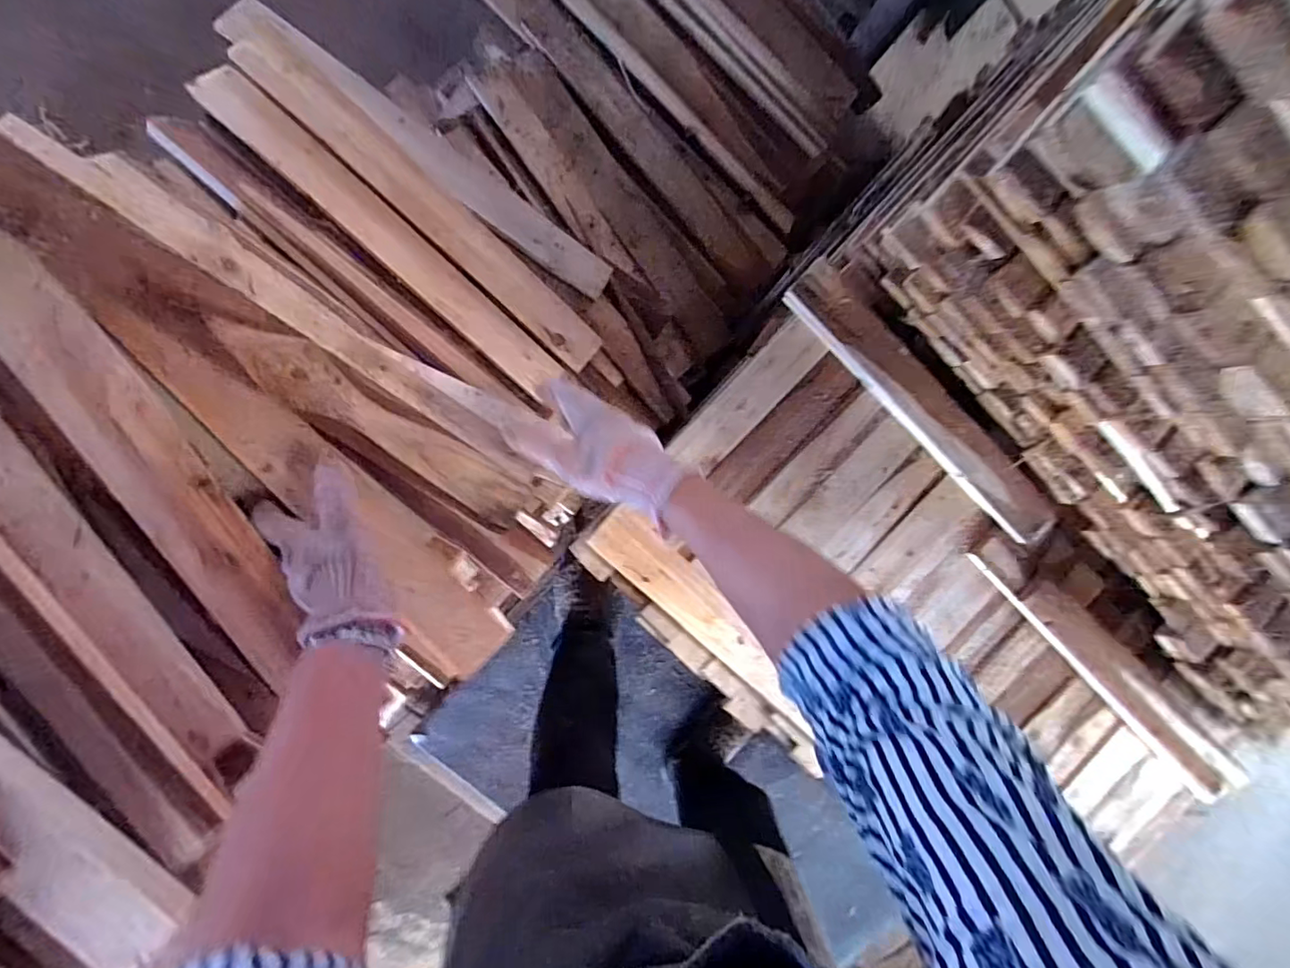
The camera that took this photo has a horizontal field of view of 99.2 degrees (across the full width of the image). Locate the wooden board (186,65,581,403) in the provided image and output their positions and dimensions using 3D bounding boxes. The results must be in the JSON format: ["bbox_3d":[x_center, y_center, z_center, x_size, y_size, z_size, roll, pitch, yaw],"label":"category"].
[{"bbox_3d":[-0.298,-0.283,0.661,0.482,0.013,0.066,41,74,-15],"label":"wooden board"}]

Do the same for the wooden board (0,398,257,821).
[{"bbox_3d":[-0.456,0.026,0.405,0.028,0.063,0.491,-41,89,18],"label":"wooden board"}]

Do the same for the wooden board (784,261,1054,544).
[{"bbox_3d":[0.375,-0.105,0.733,0.477,0.038,0.082,42,90,-9],"label":"wooden board"}]

